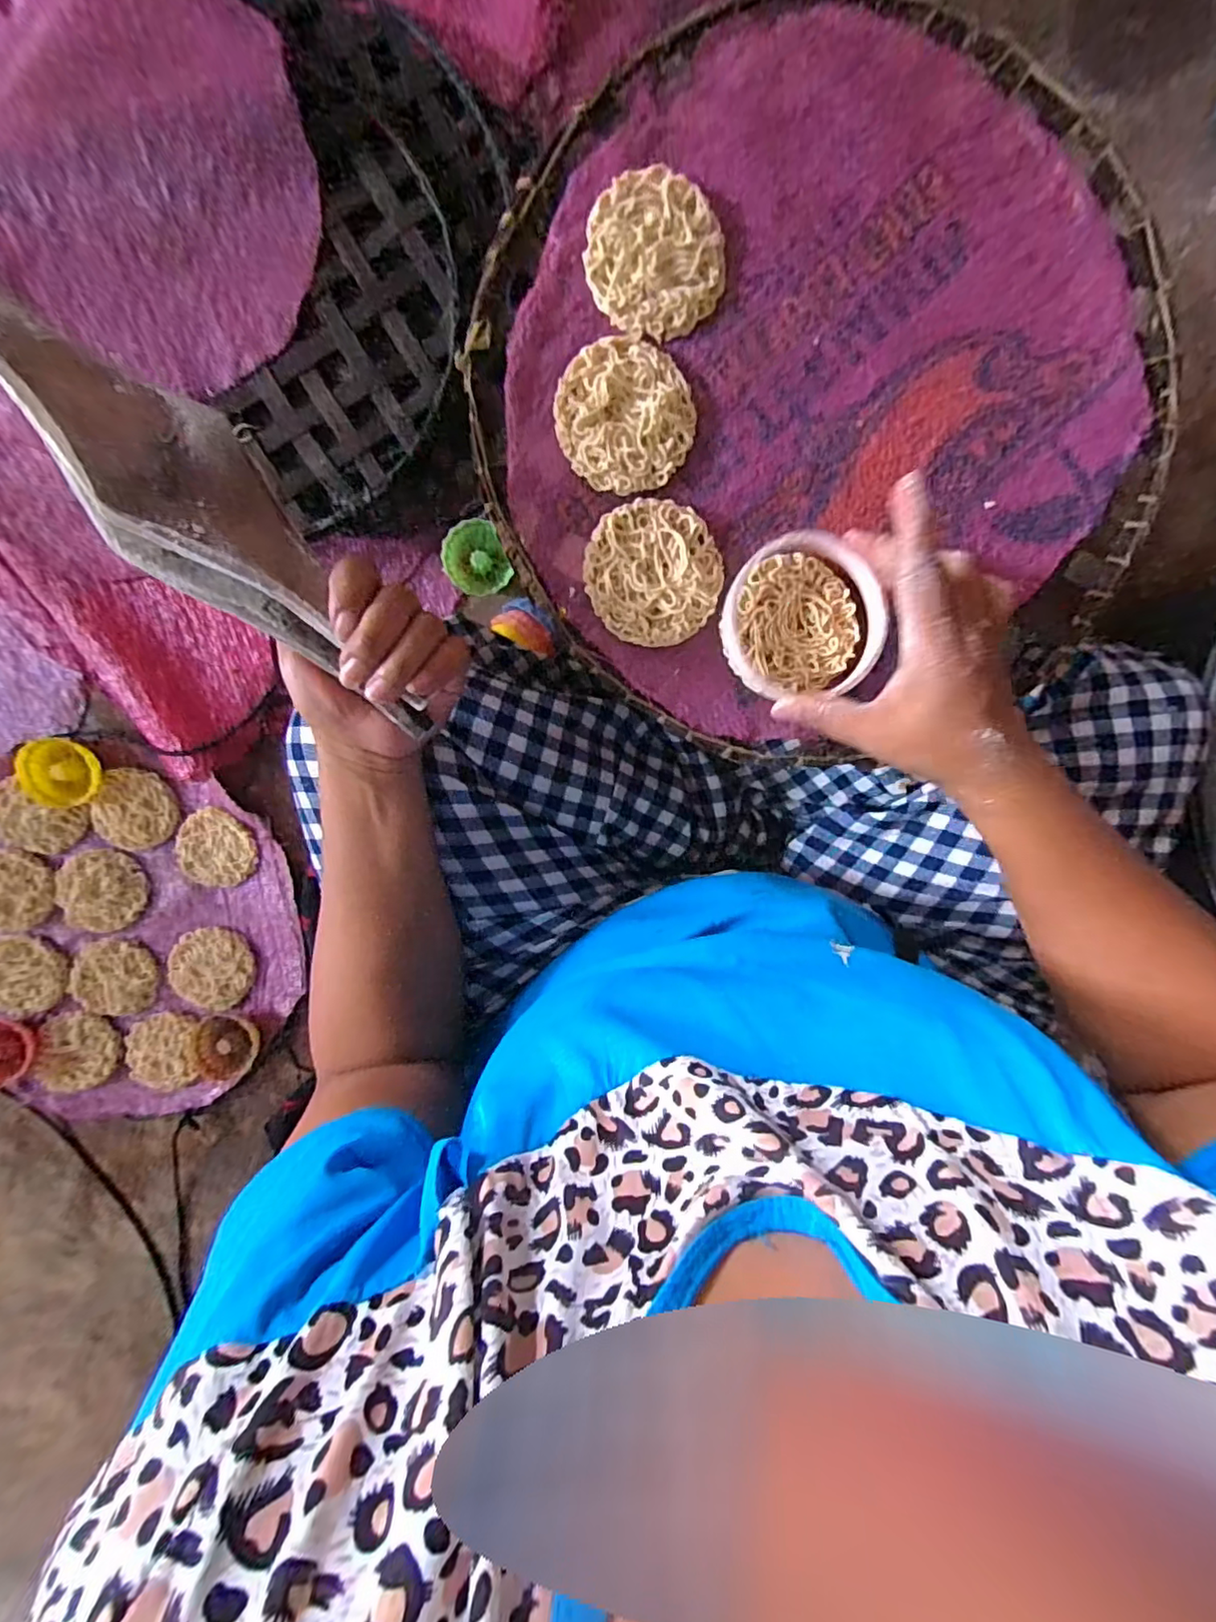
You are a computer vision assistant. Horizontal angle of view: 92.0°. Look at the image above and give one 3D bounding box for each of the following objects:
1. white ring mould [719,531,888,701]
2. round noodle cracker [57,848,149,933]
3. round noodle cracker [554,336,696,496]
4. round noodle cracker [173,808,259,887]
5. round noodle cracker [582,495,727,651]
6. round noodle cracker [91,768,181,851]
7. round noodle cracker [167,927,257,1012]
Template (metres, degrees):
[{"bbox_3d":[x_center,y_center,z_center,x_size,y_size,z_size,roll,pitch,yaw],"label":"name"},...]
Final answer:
[{"bbox_3d":[0.105,-0.103,0.320,0.088,0.018,0.086,0,95,-2],"label":"white ring mould"},{"bbox_3d":[-0.478,0.075,0.555,0.074,0.012,0.075,0,95,-2],"label":"round noodle cracker"},{"bbox_3d":[0.010,-0.214,0.318,0.073,0.006,0.076,0,95,-2],"label":"round noodle cracker"},{"bbox_3d":[-0.368,0.037,0.548,0.069,0.008,0.075,0,95,-2],"label":"round noodle cracker"},{"bbox_3d":[0.026,-0.132,0.326,0.074,0.008,0.075,0,95,-2],"label":"round noodle cracker"},{"bbox_3d":[-0.436,-0.001,0.543,0.065,0.004,0.076,22,99,-18],"label":"round noodle cracker"},{"bbox_3d":[-0.381,0.149,0.564,0.078,0.009,0.074,0,95,-2],"label":"round noodle cracker"}]

